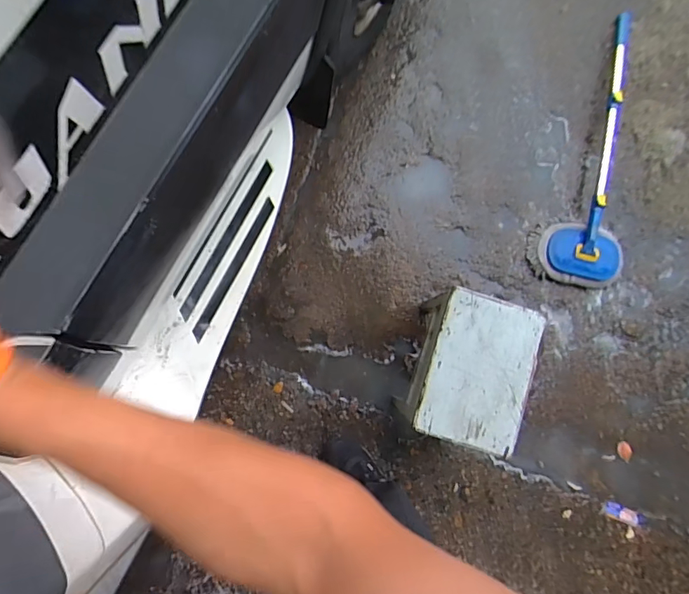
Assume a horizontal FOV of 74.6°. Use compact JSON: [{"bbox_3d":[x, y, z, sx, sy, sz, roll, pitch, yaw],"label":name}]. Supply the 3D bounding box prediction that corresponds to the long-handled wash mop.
[{"bbox_3d":[0.794,-0.461,1.375,0.259,0.081,0.890,17,80,-1],"label":"long-handled wash mop"}]

